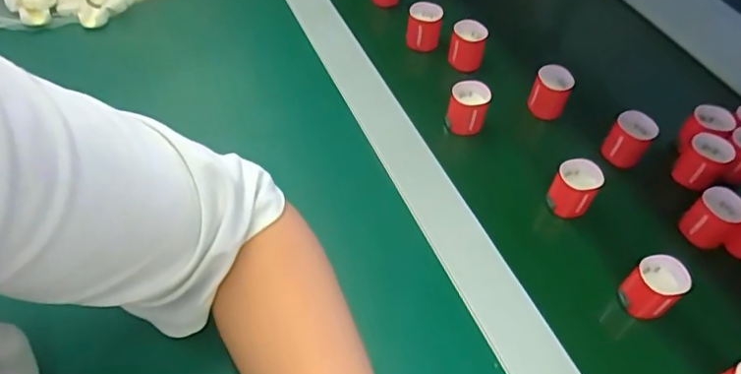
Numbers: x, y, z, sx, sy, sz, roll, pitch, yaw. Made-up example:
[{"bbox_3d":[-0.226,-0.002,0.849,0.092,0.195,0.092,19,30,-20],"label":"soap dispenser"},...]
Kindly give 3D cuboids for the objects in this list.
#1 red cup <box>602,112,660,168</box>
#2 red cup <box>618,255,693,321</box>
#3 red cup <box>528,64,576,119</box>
[{"bbox_3d":[0.206,-0.037,0.438,0.030,0.037,0.026,37,60,24],"label":"red cup"},{"bbox_3d":[0.184,0.065,0.356,0.030,0.035,0.029,0,52,0],"label":"red cup"},{"bbox_3d":[0.155,-0.082,0.471,0.031,0.038,0.030,0,52,0],"label":"red cup"}]

